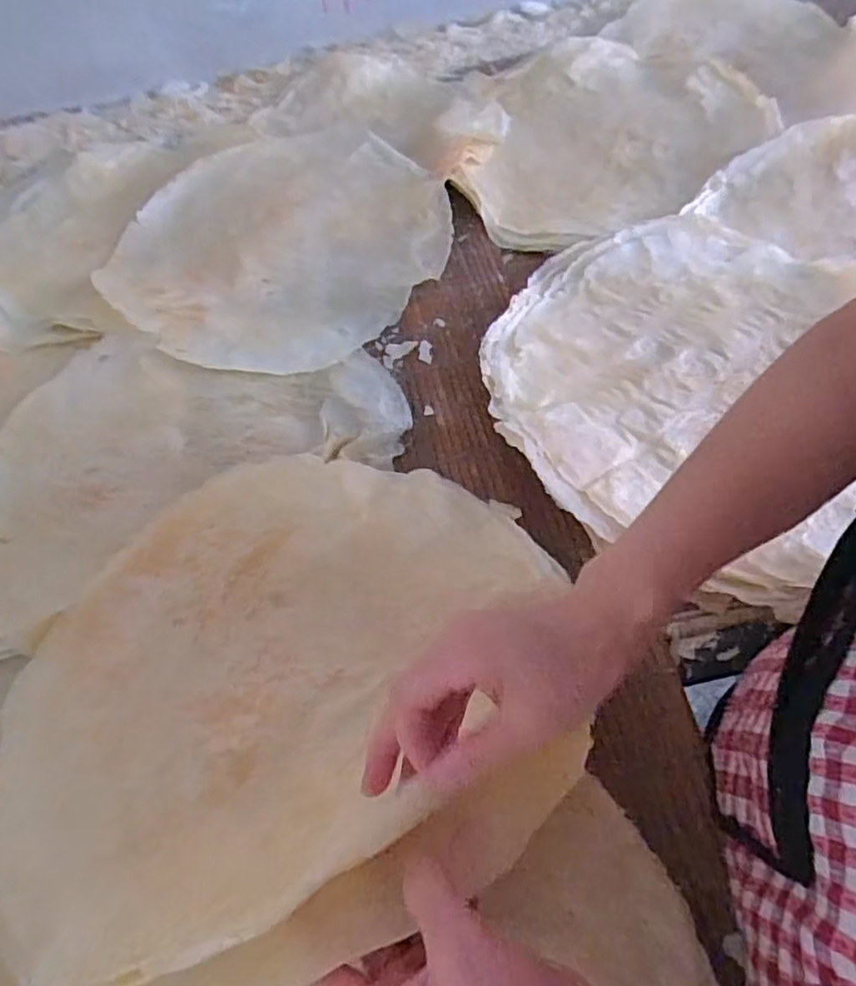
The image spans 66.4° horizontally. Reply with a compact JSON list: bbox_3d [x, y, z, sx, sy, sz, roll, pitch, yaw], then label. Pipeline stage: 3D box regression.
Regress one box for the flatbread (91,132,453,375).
[{"bbox_3d":[-0.163,-0.262,0.672,0.324,0.041,0.324,-2,57,3],"label":"flatbread"}]

